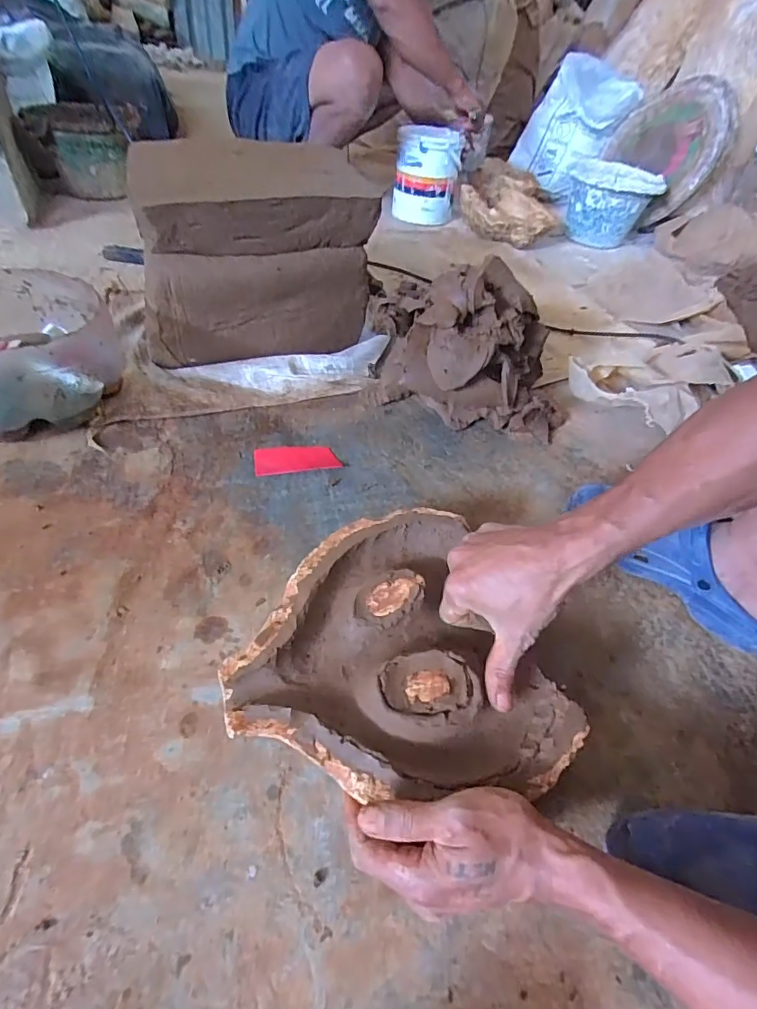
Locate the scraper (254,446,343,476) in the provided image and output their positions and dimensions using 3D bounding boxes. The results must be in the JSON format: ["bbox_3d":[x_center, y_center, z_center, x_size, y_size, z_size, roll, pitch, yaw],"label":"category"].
[{"bbox_3d":[-0.110,-0.062,0.647,0.110,0.004,0.048,-6,50,-12],"label":"scraper"}]

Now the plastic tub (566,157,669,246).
[{"bbox_3d":[0.623,-0.820,1.323,0.227,0.174,0.215,4,48,-4],"label":"plastic tub"}]

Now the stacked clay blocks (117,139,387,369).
[{"bbox_3d":[-0.194,-0.385,0.758,0.335,0.255,0.220,-9,50,-14],"label":"stacked clay blocks"}]

